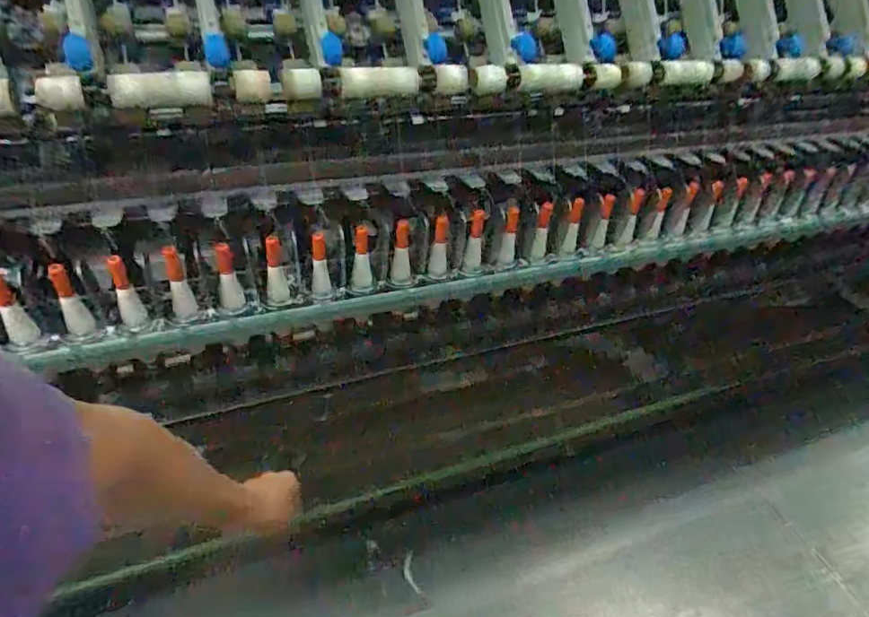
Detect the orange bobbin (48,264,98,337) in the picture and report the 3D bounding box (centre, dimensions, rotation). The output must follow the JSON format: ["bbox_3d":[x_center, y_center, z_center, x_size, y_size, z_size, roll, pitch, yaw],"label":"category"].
[{"bbox_3d":[-0.483,-0.009,0.705,0.031,0.101,0.030,-27,50,-32],"label":"orange bobbin"}]

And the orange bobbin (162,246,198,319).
[{"bbox_3d":[-0.367,-0.034,0.763,0.029,0.108,0.031,-18,46,-25],"label":"orange bobbin"}]

